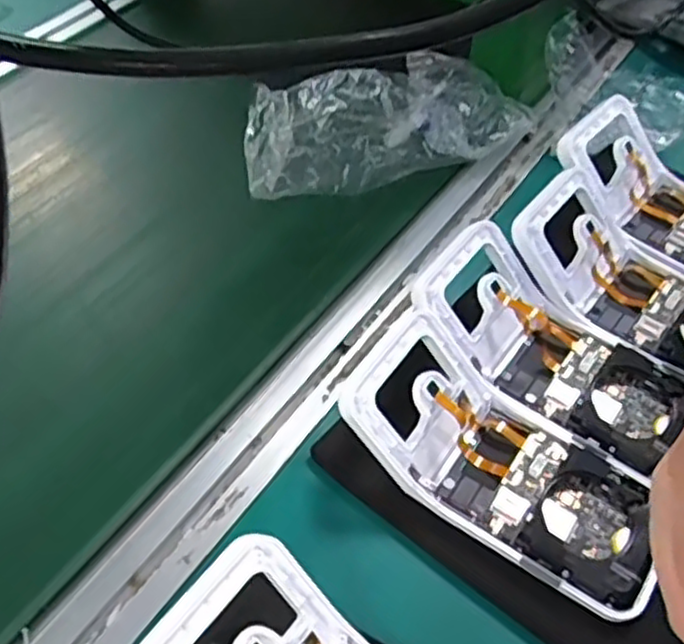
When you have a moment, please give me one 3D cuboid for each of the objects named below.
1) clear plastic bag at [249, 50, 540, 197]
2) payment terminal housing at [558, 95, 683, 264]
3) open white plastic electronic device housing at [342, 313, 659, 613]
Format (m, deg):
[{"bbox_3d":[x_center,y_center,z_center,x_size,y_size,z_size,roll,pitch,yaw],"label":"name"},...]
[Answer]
[{"bbox_3d":[0.033,-0.149,0.551,0.214,0.053,0.072,-10,50,-7],"label":"clear plastic bag"},{"bbox_3d":[0.231,-0.075,0.483,0.185,0.042,0.091,32,58,6],"label":"payment terminal housing"},{"bbox_3d":[0.084,0.066,0.360,0.164,0.054,0.079,27,56,22],"label":"open white plastic electronic device housing"}]

